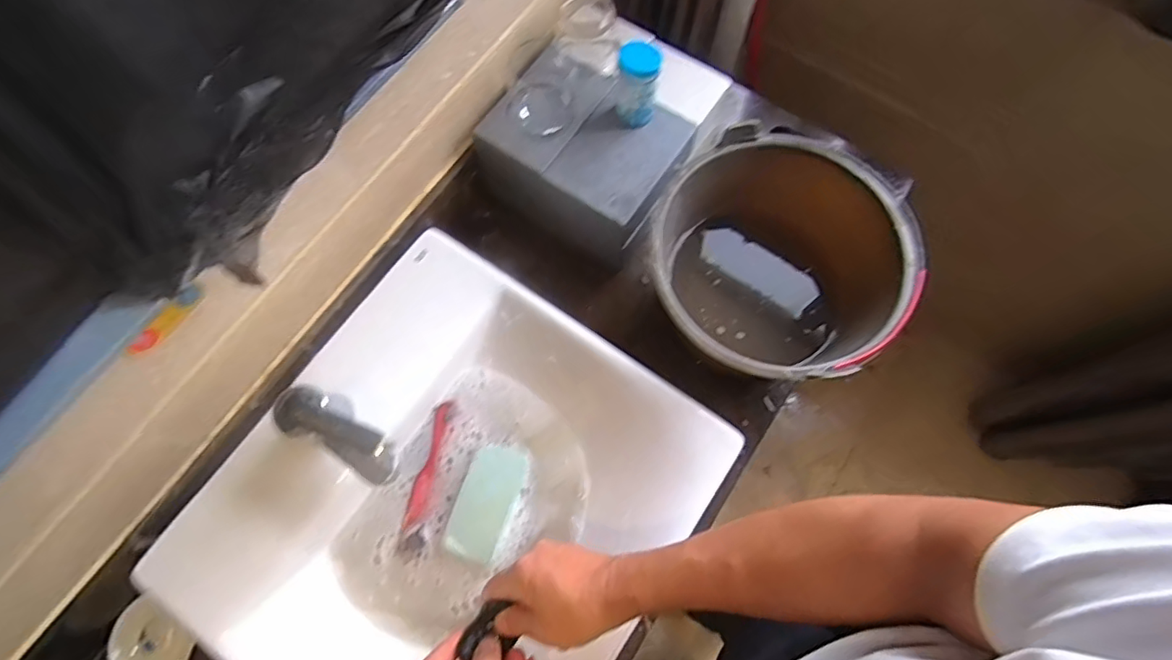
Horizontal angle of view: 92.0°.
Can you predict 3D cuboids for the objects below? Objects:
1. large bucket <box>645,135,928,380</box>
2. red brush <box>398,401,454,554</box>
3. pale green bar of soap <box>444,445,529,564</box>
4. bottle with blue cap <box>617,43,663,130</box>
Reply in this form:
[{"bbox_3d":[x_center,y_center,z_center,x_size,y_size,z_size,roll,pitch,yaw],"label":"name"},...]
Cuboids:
[{"bbox_3d":[0.204,-0.059,0.679,0.269,0.203,0.270,0,73,0],"label":"large bucket"},{"bbox_3d":[-0.176,0.158,0.619,0.028,0.015,0.159,7,73,3],"label":"red brush"},{"bbox_3d":[-0.104,0.181,0.604,0.057,0.017,0.117,17,73,6],"label":"pale green bar of soap"},{"bbox_3d":[0.059,-0.280,0.652,0.047,0.086,0.041,5,73,2],"label":"bottle with blue cap"}]

